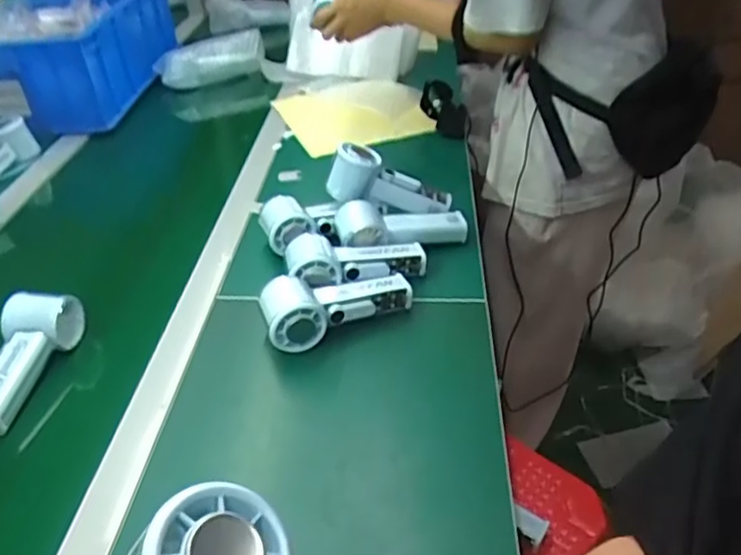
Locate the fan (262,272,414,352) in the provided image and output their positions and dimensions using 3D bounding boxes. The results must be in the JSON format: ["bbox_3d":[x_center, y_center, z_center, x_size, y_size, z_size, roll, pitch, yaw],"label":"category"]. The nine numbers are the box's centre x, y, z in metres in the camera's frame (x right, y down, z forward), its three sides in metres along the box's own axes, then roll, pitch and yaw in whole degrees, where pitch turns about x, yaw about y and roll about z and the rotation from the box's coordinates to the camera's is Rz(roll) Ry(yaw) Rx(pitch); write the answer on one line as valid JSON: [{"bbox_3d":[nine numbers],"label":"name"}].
[{"bbox_3d":[-0.030,0.031,0.643,0.154,0.066,0.054,-15,38,-13],"label":"fan"}]

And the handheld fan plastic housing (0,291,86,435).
[{"bbox_3d":[-0.332,0.075,0.604,0.070,0.048,0.138,-6,37,-1],"label":"handheld fan plastic housing"}]

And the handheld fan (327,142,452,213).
[{"bbox_3d":[0.025,-0.113,0.766,0.145,0.056,0.050,18,37,-1],"label":"handheld fan"}]

